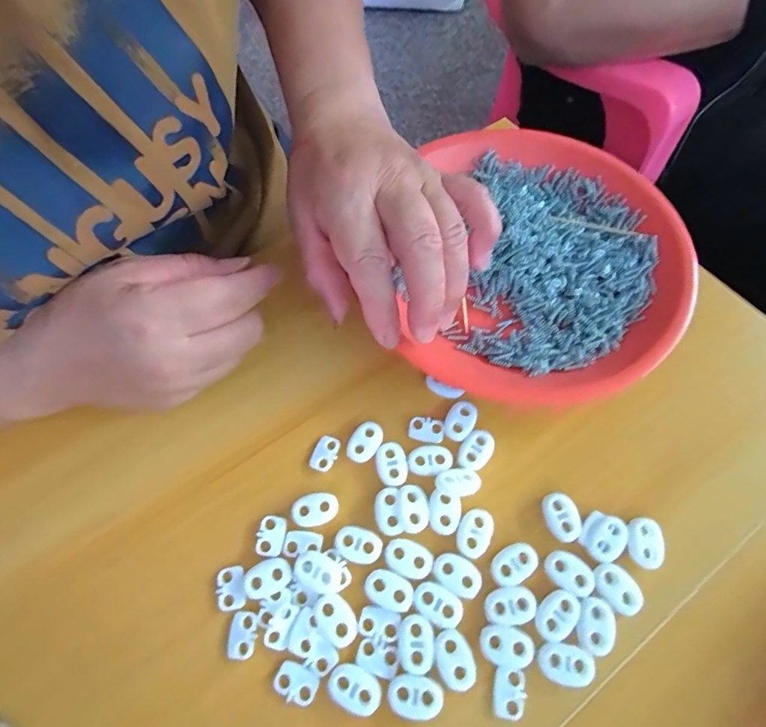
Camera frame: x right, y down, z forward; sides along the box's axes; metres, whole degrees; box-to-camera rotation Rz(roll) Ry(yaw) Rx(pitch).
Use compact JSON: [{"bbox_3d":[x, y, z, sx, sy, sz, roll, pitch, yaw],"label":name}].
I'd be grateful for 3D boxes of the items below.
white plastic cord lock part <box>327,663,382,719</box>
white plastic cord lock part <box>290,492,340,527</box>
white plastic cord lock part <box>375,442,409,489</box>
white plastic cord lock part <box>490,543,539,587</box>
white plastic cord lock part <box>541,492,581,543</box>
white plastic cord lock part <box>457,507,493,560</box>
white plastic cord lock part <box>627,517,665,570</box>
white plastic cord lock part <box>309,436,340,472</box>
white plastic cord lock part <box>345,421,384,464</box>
[{"bbox_3d":[-0.012,0.138,0.189,0.023,0.004,0.015,26,68,12],"label":"white plastic cord lock part"},{"bbox_3d":[-0.034,0.072,0.222,0.023,0.005,0.015,-10,66,-4],"label":"white plastic cord lock part"},{"bbox_3d":[0.005,0.052,0.229,0.015,0.004,0.022,-11,66,-5],"label":"white plastic cord lock part"},{"bbox_3d":[0.061,0.093,0.207,0.022,0.004,0.015,-32,69,-14],"label":"white plastic cord lock part"},{"bbox_3d":[0.086,0.074,0.216,0.015,0.004,0.022,-8,65,-3],"label":"white plastic cord lock part"},{"bbox_3d":[0.044,0.081,0.214,0.015,0.004,0.022,24,68,11],"label":"white plastic cord lock part"},{"bbox_3d":[0.123,0.084,0.210,0.015,0.005,0.021,7,65,4],"label":"white plastic cord lock part"},{"bbox_3d":[-0.030,0.048,0.237,0.013,0.004,0.018,22,67,10],"label":"white plastic cord lock part"},{"bbox_3d":[-0.009,0.041,0.236,0.016,0.005,0.022,31,69,14],"label":"white plastic cord lock part"}]

